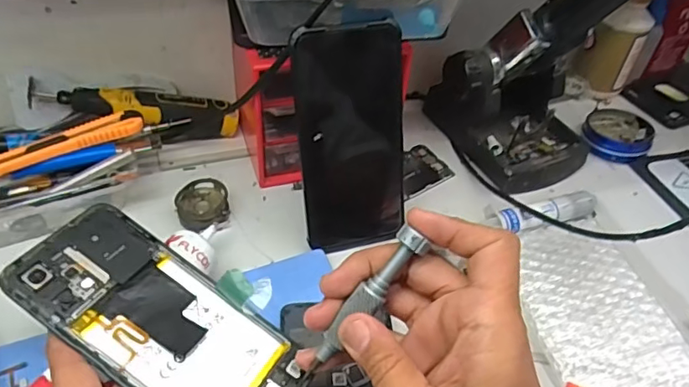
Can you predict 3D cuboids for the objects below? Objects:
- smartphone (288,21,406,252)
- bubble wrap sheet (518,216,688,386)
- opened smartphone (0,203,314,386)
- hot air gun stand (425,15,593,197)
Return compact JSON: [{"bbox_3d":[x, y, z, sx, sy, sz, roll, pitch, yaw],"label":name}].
[{"bbox_3d":[0.006,-0.036,0.392,0.076,0.158,0.010,-9,21,-14],"label":"smartphone"},{"bbox_3d":[0.175,0.083,0.367,0.091,0.016,0.164,-6,47,-3],"label":"bubble wrap sheet"},{"bbox_3d":[-0.098,0.070,0.296,0.162,0.005,0.072,34,49,7],"label":"opened smartphone"},{"bbox_3d":[0.153,-0.089,0.481,0.148,0.122,0.131,11,45,6],"label":"hot air gun stand"}]

